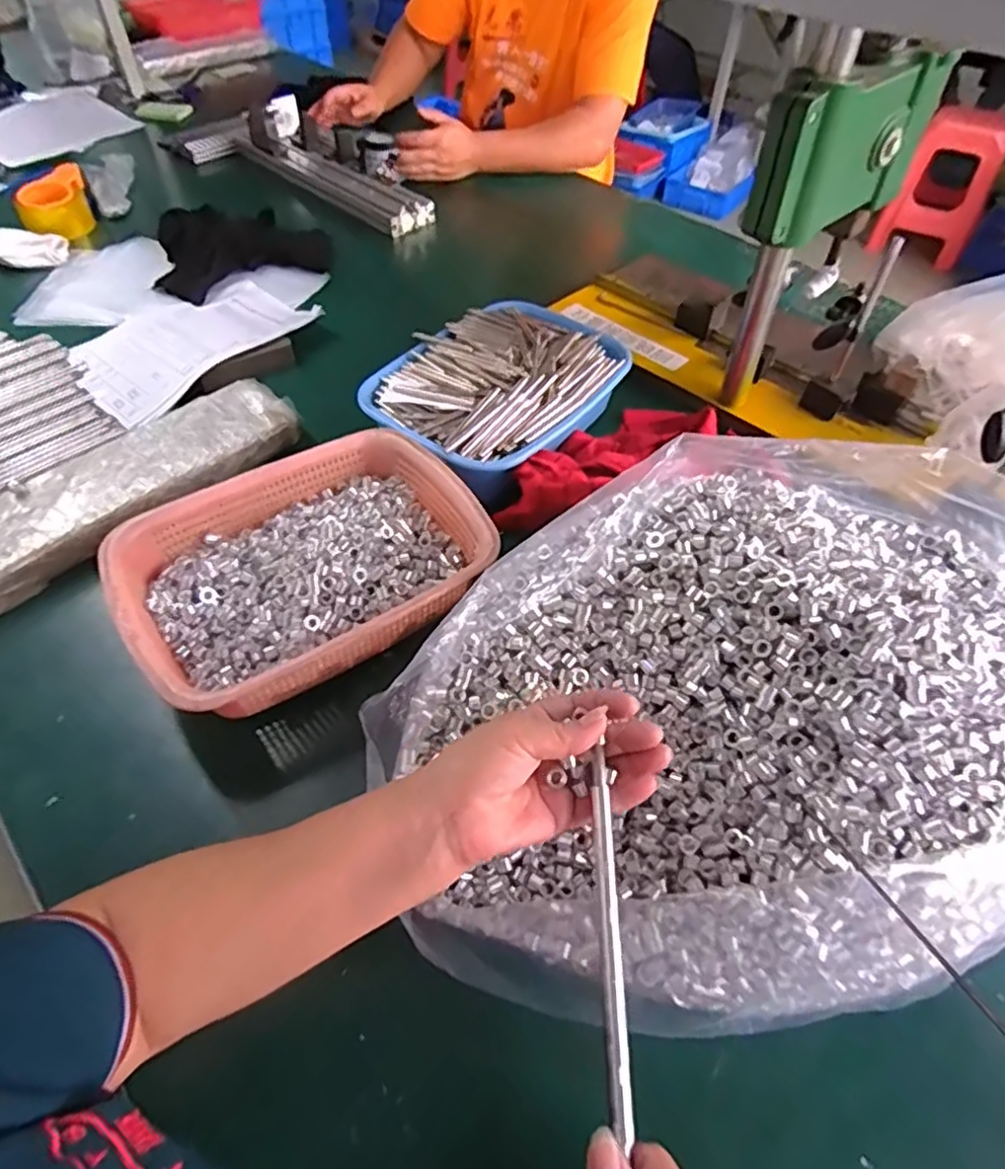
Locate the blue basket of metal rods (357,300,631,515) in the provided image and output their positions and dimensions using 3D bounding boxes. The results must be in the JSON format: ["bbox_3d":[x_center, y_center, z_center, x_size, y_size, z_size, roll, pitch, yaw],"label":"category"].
[{"bbox_3d":[-0.005,-0.214,0.727,0.210,0.077,0.272,30,56,20],"label":"blue basket of metal rods"}]

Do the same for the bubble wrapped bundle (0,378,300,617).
[{"bbox_3d":[-0.407,-0.078,0.628,0.114,0.044,0.450,34,58,23],"label":"bubble wrapped bundle"}]

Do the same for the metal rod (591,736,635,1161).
[{"bbox_3d":[0.058,0.189,0.360,0.010,0.011,0.186,0,66,-1],"label":"metal rod"}]

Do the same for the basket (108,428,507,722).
[{"bbox_3d":[-0.166,-0.022,0.564,0.291,0.068,0.215,-27,57,-21],"label":"basket"}]

